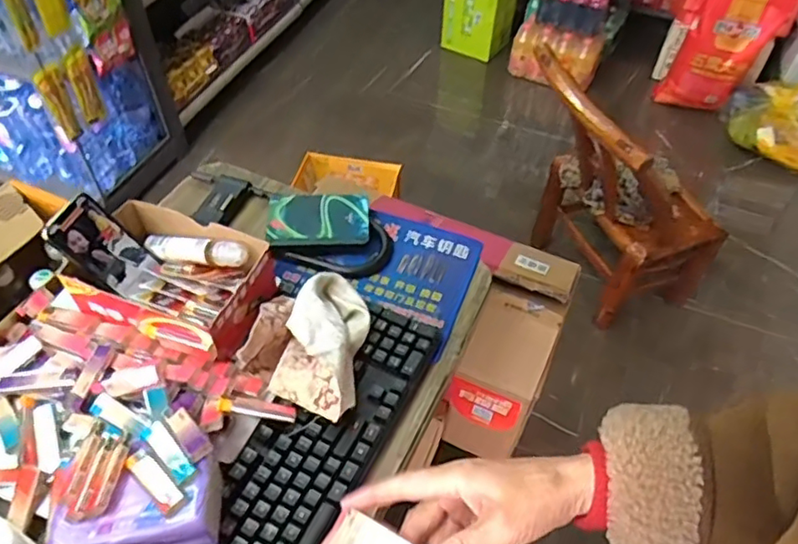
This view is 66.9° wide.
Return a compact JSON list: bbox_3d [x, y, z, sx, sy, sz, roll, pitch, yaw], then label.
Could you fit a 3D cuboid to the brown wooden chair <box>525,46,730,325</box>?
[{"bbox_3d":[0.538,-0.192,1.503,0.381,0.620,0.405,-19,54,-17],"label":"brown wooden chair"}]

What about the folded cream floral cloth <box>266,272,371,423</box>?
[{"bbox_3d":[-0.080,0.072,0.691,0.092,0.053,0.171,13,51,9],"label":"folded cream floral cloth"}]

